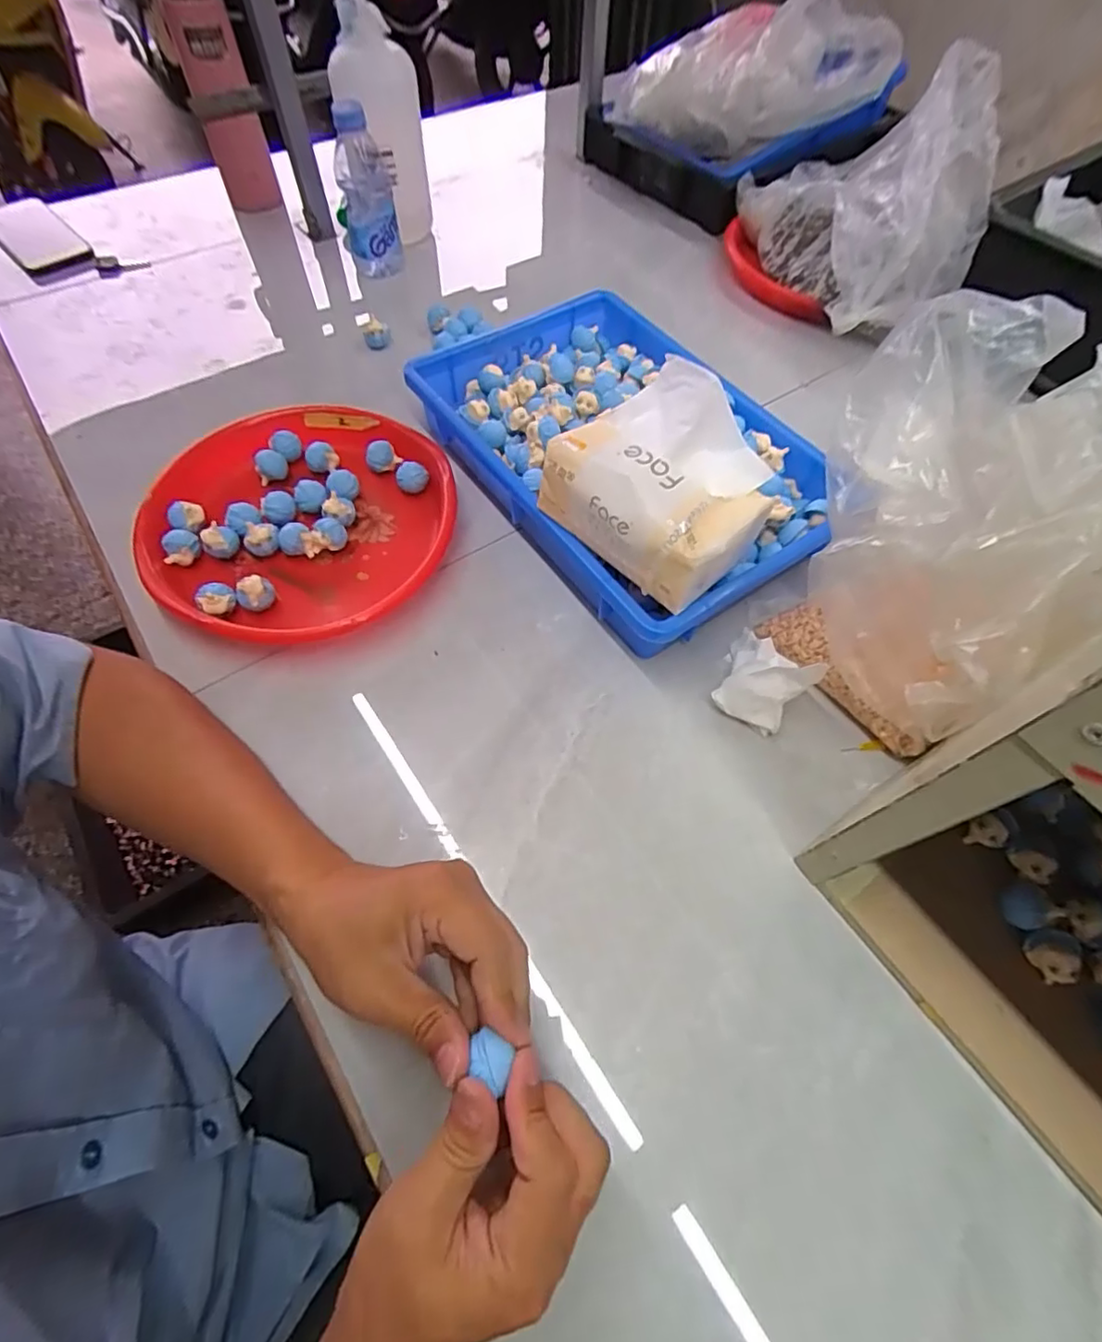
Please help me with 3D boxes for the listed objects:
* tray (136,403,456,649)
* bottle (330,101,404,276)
[{"bbox_3d":[-0.206,-0.128,0.514,0.251,0.052,0.232,0,61,1],"label":"tray"},{"bbox_3d":[-0.202,-0.510,0.651,0.063,0.152,0.051,-11,62,-8],"label":"bottle"}]

